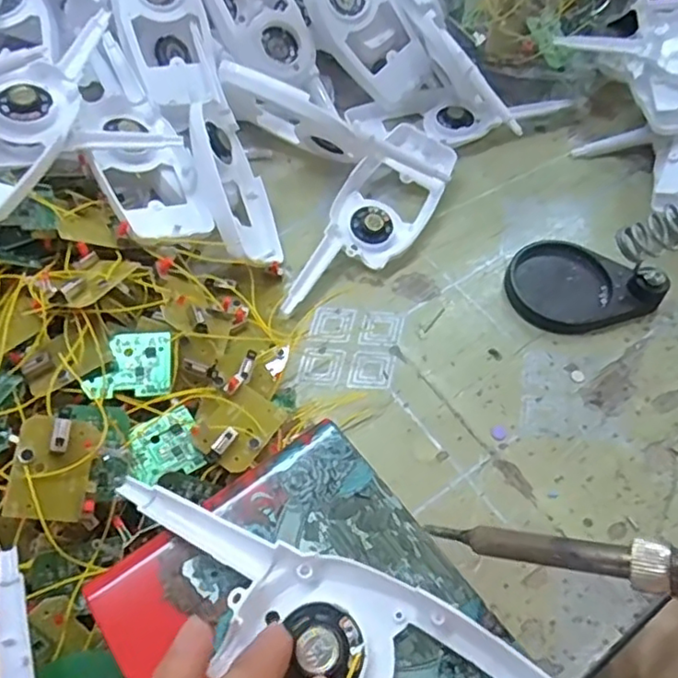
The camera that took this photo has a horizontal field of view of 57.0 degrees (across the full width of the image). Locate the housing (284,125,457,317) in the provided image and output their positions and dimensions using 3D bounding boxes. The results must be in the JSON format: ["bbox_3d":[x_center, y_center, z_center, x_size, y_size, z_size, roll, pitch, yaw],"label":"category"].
[{"bbox_3d":[0.021,-0.077,0.410,0.056,0.029,0.166,27,60,15],"label":"housing"}]

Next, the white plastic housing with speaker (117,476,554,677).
[{"bbox_3d":[0.000,0.094,0.197,0.163,0.019,0.059,31,61,17],"label":"white plastic housing with speaker"}]

